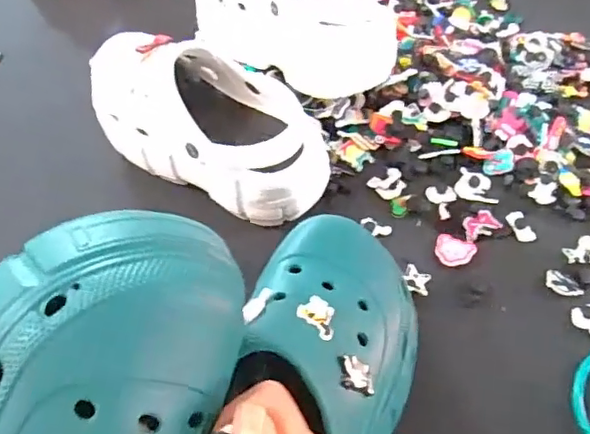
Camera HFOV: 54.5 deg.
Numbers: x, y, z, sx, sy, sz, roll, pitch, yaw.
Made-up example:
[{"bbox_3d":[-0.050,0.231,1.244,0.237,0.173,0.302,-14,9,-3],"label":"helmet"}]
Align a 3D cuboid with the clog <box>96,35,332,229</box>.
[{"bbox_3d":[-0.081,-0.090,0.496,0.227,0.099,0.088,26,55,22],"label":"clog"}]

